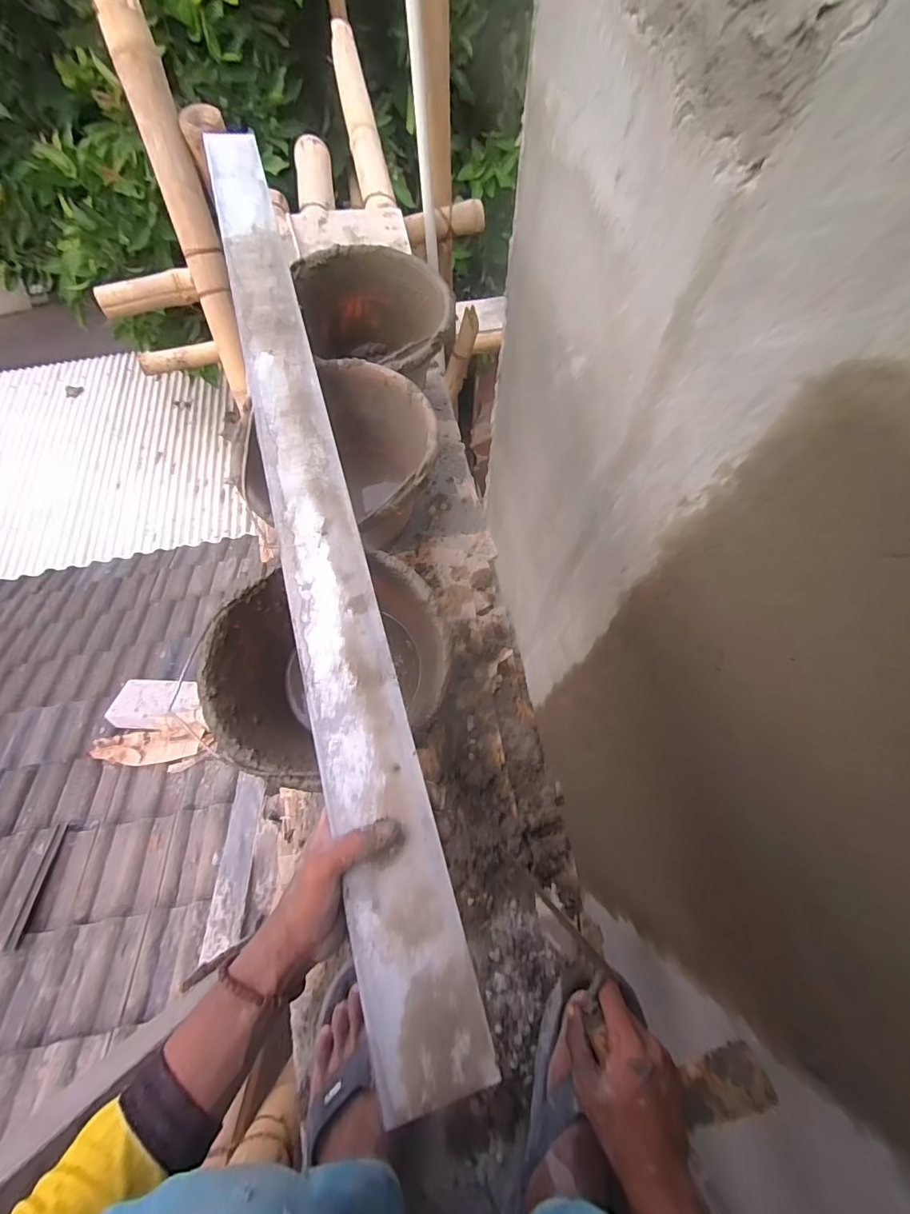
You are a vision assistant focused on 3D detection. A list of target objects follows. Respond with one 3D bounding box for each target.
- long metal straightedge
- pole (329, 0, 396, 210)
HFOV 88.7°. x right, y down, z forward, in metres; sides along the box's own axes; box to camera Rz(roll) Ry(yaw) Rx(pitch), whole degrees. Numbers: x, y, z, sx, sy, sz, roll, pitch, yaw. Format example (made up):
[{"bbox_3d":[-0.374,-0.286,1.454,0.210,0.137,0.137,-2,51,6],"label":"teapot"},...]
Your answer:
[{"bbox_3d":[-0.160,-0.168,0.487,0.074,0.013,1.068,-16,69,-5],"label":"long metal straightedge"},{"bbox_3d":[-0.255,-1.315,1.158,0.074,0.081,0.997,-11,70,-3],"label":"pole"}]

